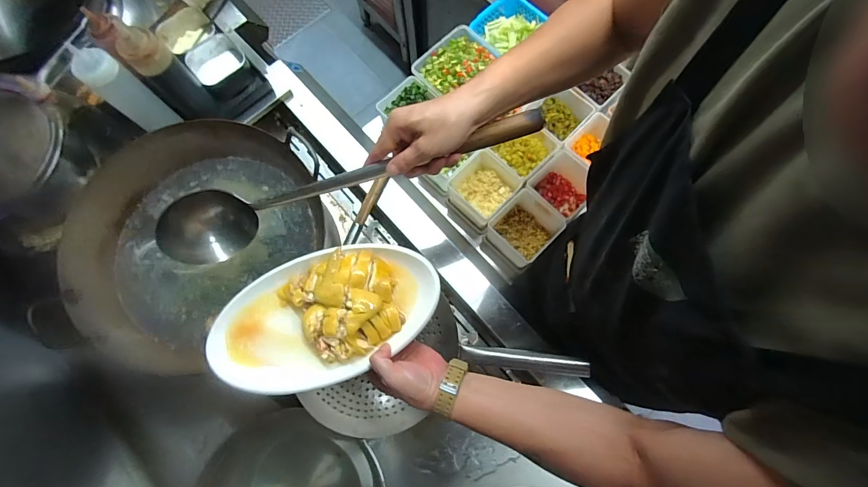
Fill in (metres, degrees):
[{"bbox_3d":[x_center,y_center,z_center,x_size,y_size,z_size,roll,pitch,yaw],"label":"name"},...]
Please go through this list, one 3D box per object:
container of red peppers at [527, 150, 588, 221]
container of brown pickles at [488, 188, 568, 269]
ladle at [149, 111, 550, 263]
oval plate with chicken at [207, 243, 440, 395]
[{"bbox_3d":[0.271,-0.113,0.802,0.117,0.081,0.117,-42,77,-9],"label":"container of red peppers"},{"bbox_3d":[0.184,-0.028,0.773,0.113,0.078,0.115,-43,78,-9],"label":"container of brown pickles"},{"bbox_3d":[-0.113,-0.072,0.503,0.517,0.115,0.071,-14,74,8],"label":"ladle"},{"bbox_3d":[-0.153,0.104,0.538,0.324,0.049,0.173,-17,75,-3],"label":"oval plate with chicken"}]

